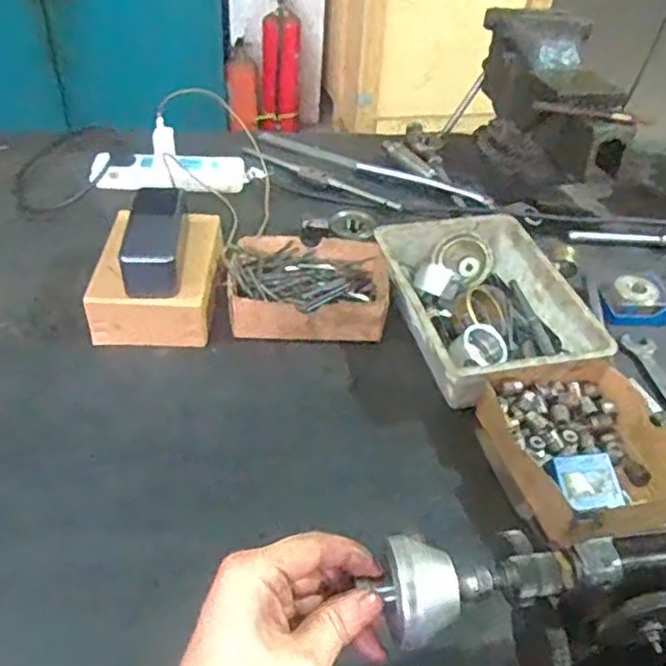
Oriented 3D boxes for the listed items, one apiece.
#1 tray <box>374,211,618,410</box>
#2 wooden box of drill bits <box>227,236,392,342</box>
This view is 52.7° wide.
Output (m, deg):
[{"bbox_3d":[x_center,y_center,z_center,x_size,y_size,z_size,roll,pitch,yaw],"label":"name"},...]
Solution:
[{"bbox_3d":[0.156,-0.027,0.716,0.167,0.073,0.236,-7,43,-14],"label":"tray"},{"bbox_3d":[-0.027,-0.048,0.746,0.174,0.048,0.147,5,41,0],"label":"wooden box of drill bits"}]

